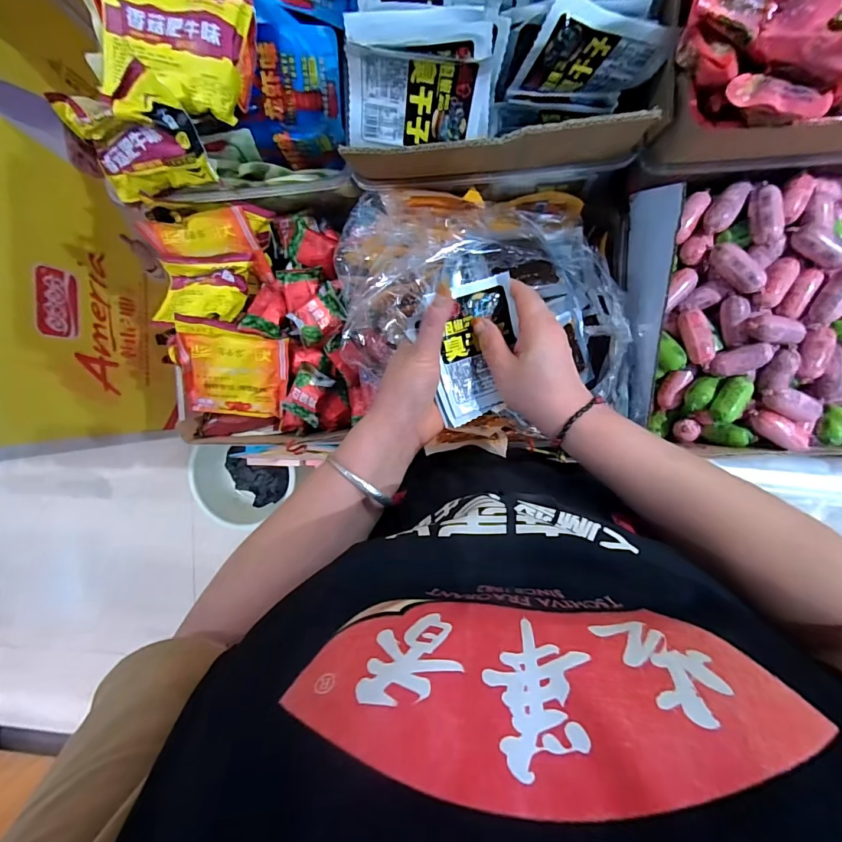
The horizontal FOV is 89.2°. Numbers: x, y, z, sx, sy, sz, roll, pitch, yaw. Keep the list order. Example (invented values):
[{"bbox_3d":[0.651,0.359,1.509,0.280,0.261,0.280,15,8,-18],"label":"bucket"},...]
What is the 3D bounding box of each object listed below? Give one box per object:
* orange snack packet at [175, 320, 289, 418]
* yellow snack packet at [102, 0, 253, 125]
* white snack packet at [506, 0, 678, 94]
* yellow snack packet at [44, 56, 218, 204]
[{"bbox_3d":[-0.242,-0.060,0.559,0.131,0.018,0.122,6,120,-6],"label":"orange snack packet"},{"bbox_3d":[-0.241,-0.366,0.413,0.132,0.021,0.107,17,105,-1],"label":"yellow snack packet"},{"bbox_3d":[0.146,-0.313,0.370,0.111,0.081,0.014,4,86,-9],"label":"white snack packet"},{"bbox_3d":[-0.288,-0.289,0.435,0.121,0.103,0.056,-5,59,10],"label":"yellow snack packet"}]

